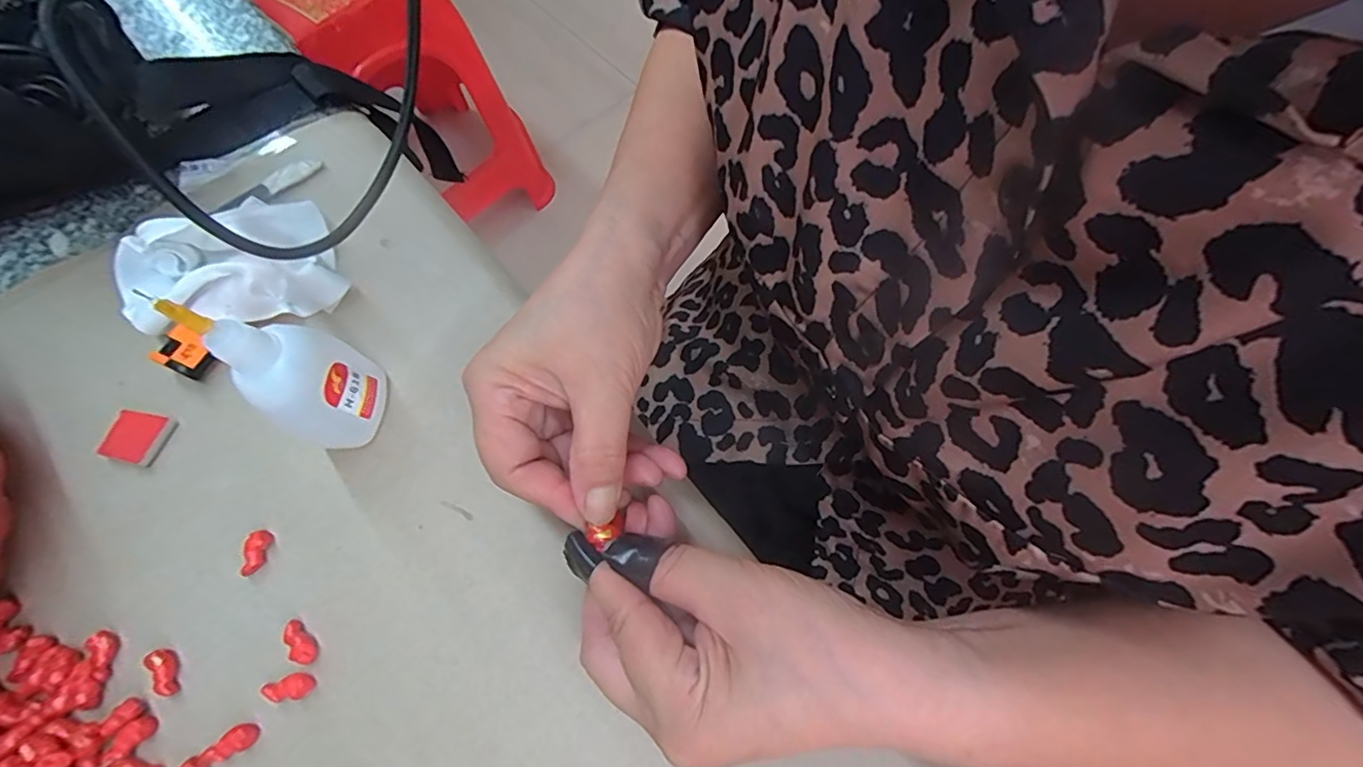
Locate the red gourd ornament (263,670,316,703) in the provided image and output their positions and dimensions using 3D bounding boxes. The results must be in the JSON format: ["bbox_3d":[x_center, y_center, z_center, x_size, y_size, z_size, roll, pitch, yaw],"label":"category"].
[{"bbox_3d":[-0.155,0.120,0.231,0.018,0.004,0.010,-10,67,-4],"label":"red gourd ornament"}]

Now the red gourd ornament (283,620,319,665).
[{"bbox_3d":[-0.155,0.105,0.238,0.009,0.005,0.019,-36,71,-14],"label":"red gourd ornament"}]

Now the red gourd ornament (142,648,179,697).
[{"bbox_3d":[-0.207,0.116,0.234,0.008,0.006,0.019,-23,81,-9],"label":"red gourd ornament"}]

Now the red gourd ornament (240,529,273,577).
[{"bbox_3d":[-0.184,0.073,0.252,0.009,0.008,0.019,6,67,3],"label":"red gourd ornament"}]

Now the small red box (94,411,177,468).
[{"bbox_3d":[-0.256,0.025,0.275,0.026,0.006,0.024,13,68,6],"label":"small red box"}]

